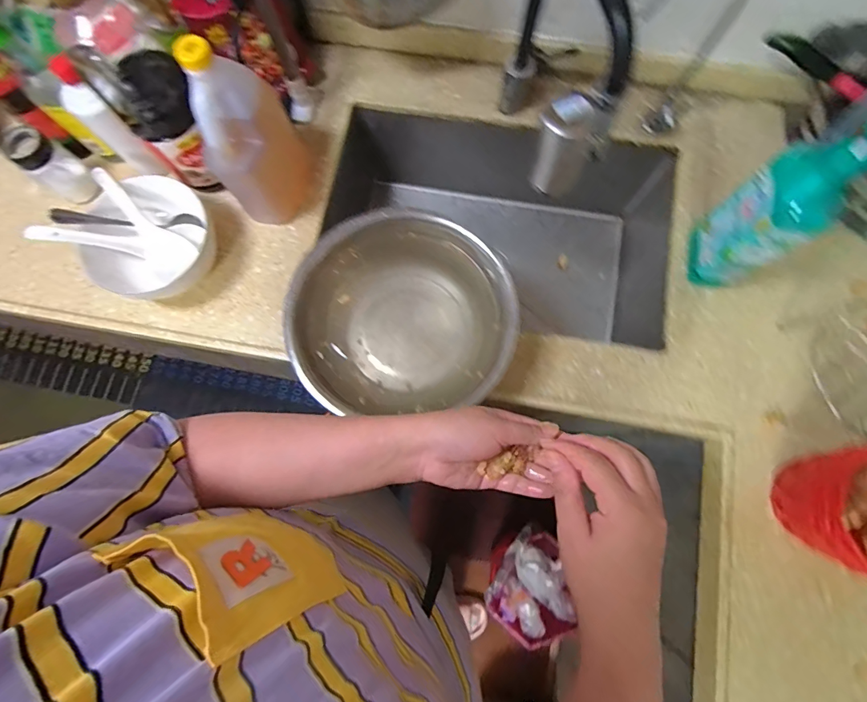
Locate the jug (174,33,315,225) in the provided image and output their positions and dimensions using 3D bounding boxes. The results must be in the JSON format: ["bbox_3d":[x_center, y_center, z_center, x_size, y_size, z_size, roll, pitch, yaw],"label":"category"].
[{"bbox_3d":[-0.258,-0.290,0.590,0.133,0.285,0.086,-30,79,-5],"label":"jug"}]

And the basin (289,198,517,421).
[{"bbox_3d":[-0.034,-0.049,0.580,0.292,0.091,0.265,0,78,1],"label":"basin"}]

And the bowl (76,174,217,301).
[{"bbox_3d":[-0.424,-0.152,0.640,0.186,0.086,0.173,0,78,1],"label":"bowl"}]

